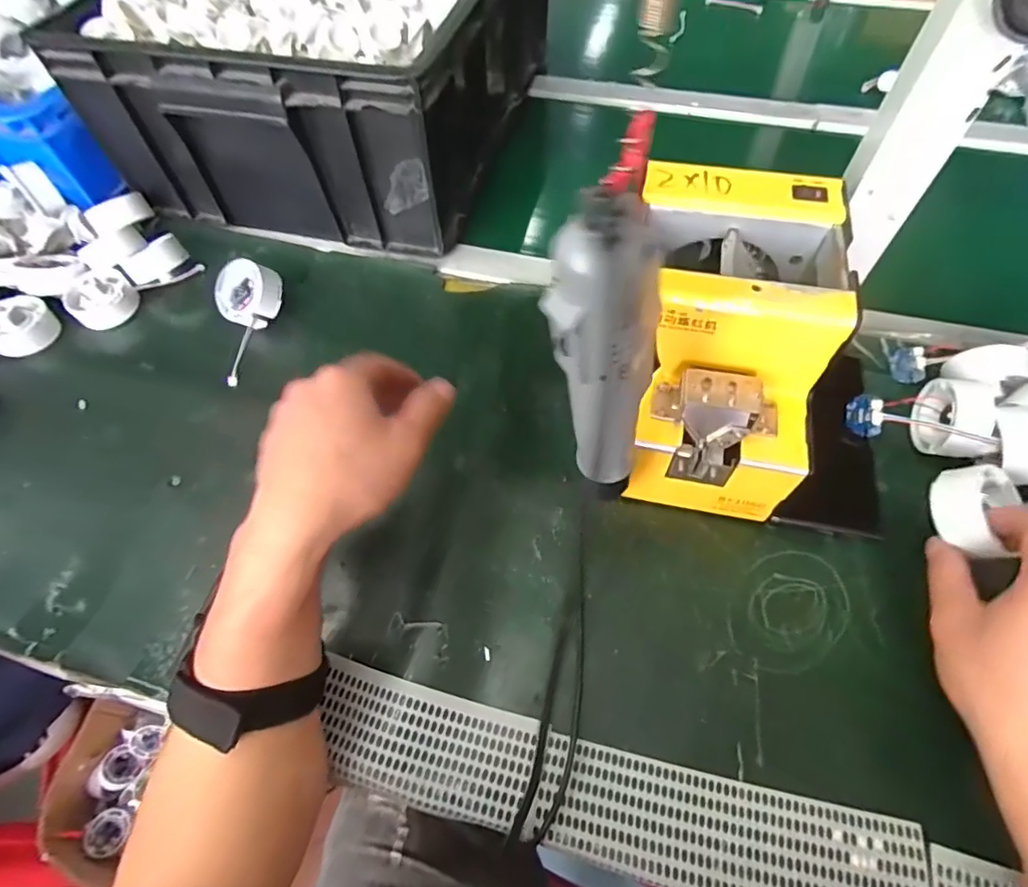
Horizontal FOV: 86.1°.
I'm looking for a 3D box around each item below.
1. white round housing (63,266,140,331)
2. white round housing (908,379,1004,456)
[{"bbox_3d":[-0.384,-0.139,0.513,0.053,0.034,0.053,-1,60,2],"label":"white round housing"},{"bbox_3d":[0.314,-0.018,0.391,0.035,0.047,0.054,15,62,11],"label":"white round housing"}]

